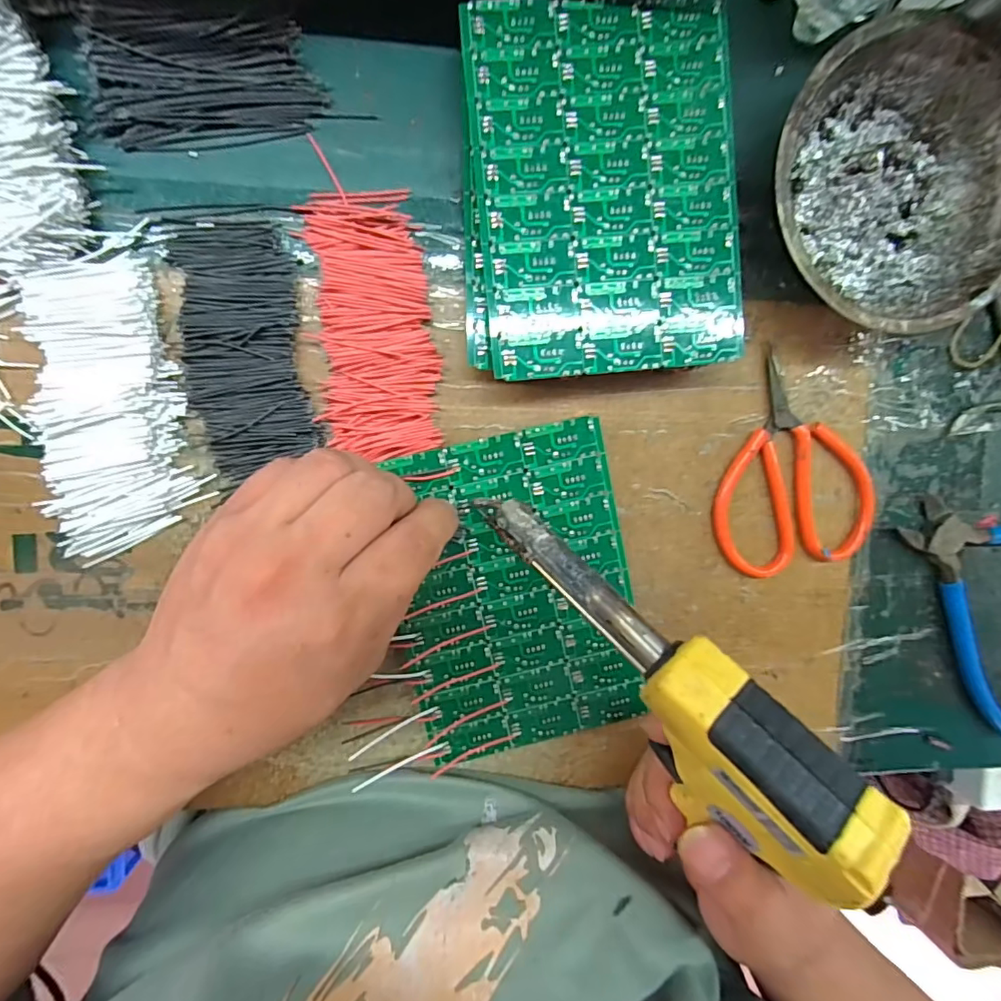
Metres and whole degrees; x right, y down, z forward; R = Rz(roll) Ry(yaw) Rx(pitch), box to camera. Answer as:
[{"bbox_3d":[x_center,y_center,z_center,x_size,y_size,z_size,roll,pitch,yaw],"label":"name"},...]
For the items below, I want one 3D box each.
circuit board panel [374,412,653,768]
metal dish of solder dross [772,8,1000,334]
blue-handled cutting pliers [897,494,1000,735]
[{"bbox_3d":[0.007,0.046,0.256,0.112,0.005,0.152,-13,99,-4],"label":"circuit board panel"},{"bbox_3d":[0.180,-0.144,0.247,0.126,0.038,0.123,-1,97,-6],"label":"metal dish of solder dross"},{"bbox_3d":[0.303,0.047,0.296,0.114,0.019,0.143,-28,99,-2],"label":"blue-handled cutting pliers"}]

